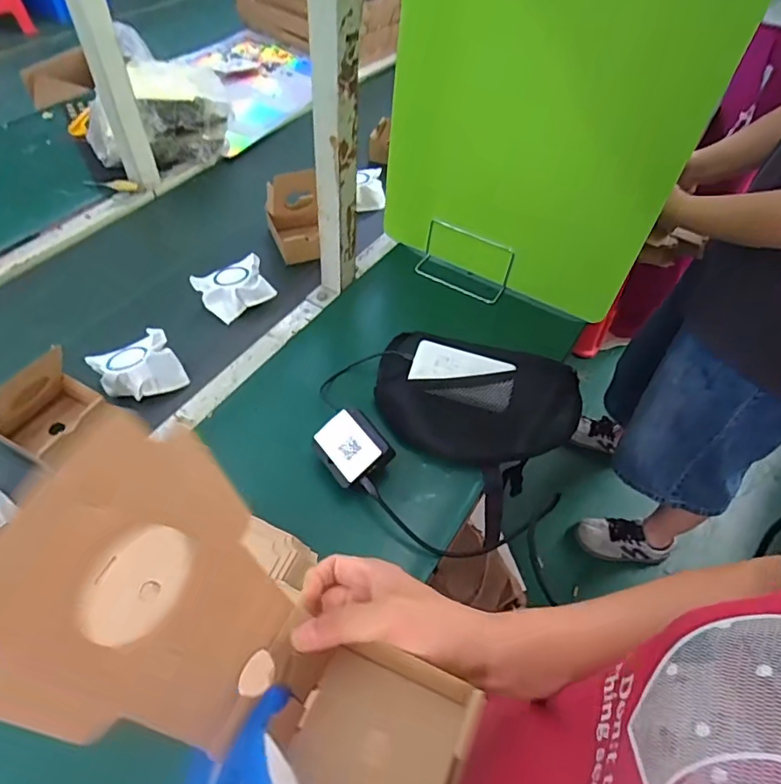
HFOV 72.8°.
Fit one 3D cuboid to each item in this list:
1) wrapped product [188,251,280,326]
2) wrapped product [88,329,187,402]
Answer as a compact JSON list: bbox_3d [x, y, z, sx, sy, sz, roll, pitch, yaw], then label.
[{"bbox_3d":[-0.241,-0.162,0.821,0.102,0.038,0.074,-27,60,-24],"label":"wrapped product"},{"bbox_3d":[-0.337,-0.032,0.710,0.098,0.044,0.073,-28,58,-23],"label":"wrapped product"}]

